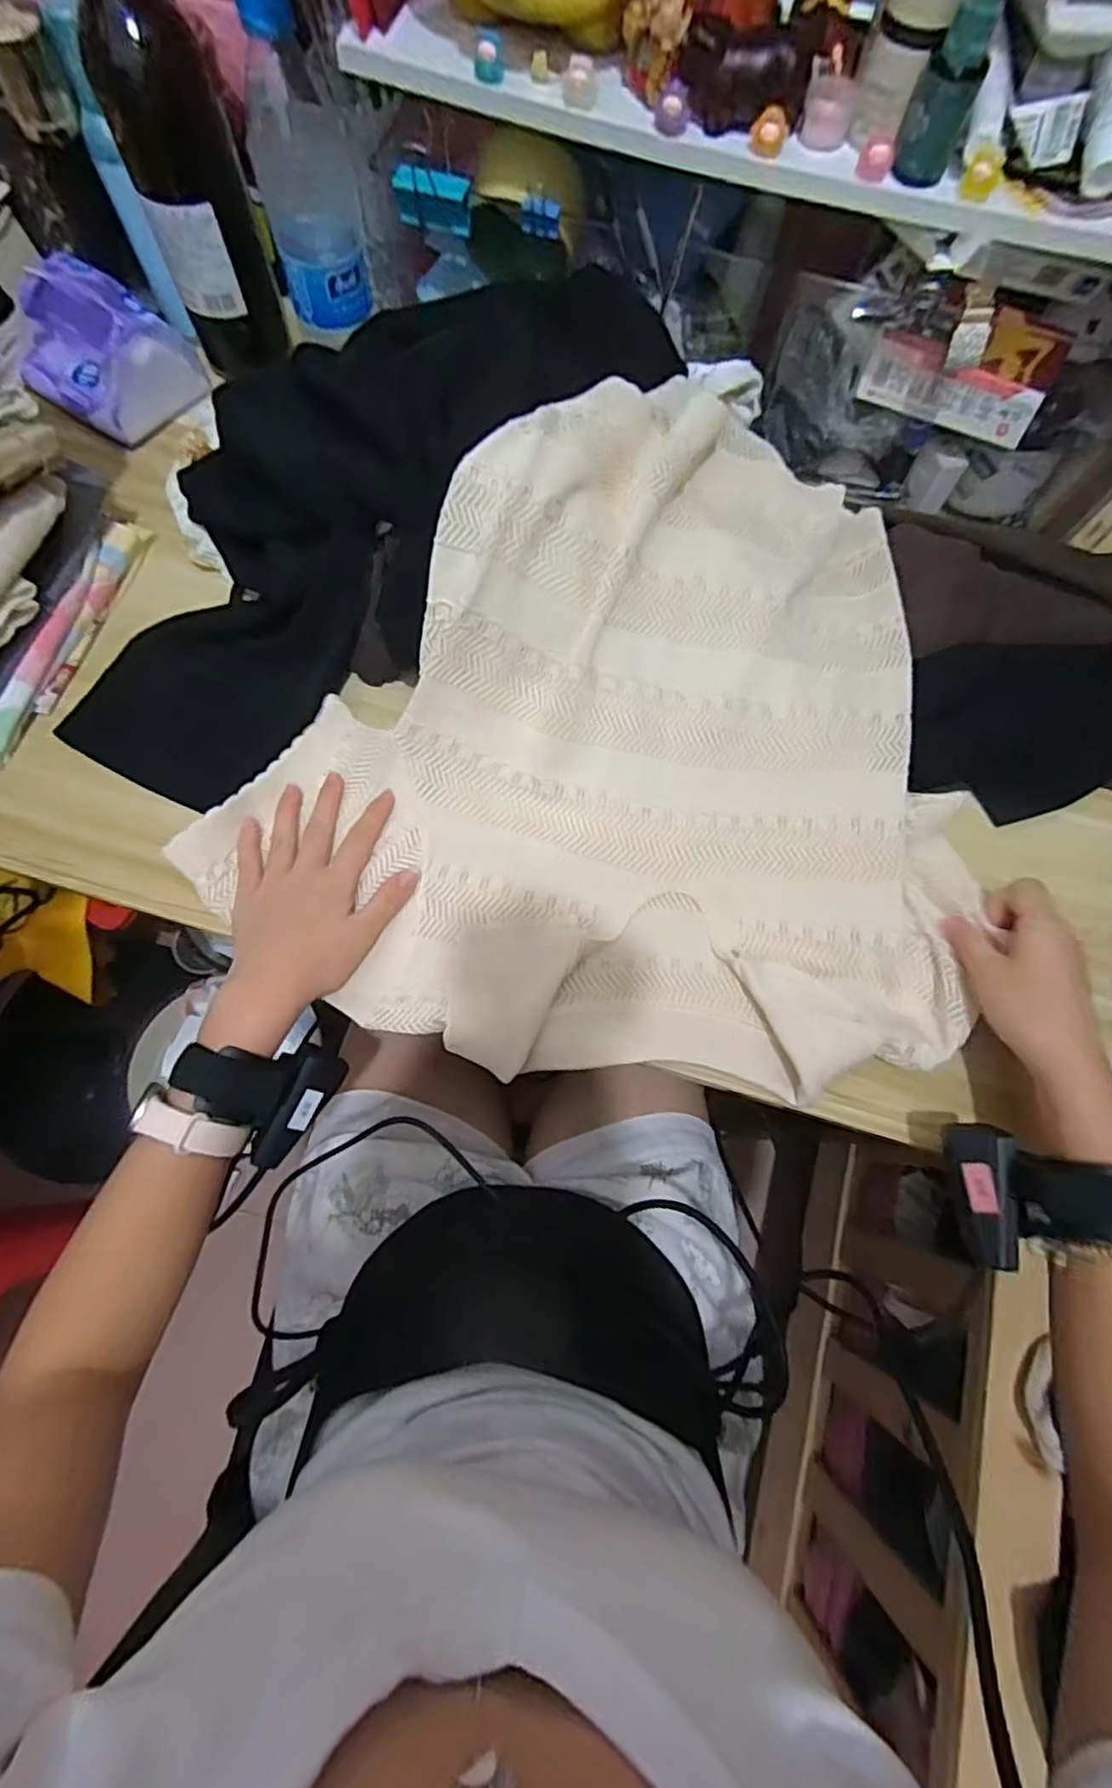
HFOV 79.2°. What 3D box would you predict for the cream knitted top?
[{"bbox_3d":[0.044,-0.114,0.423,0.473,0.125,0.428,12,72,1],"label":"cream knitted top"}]

